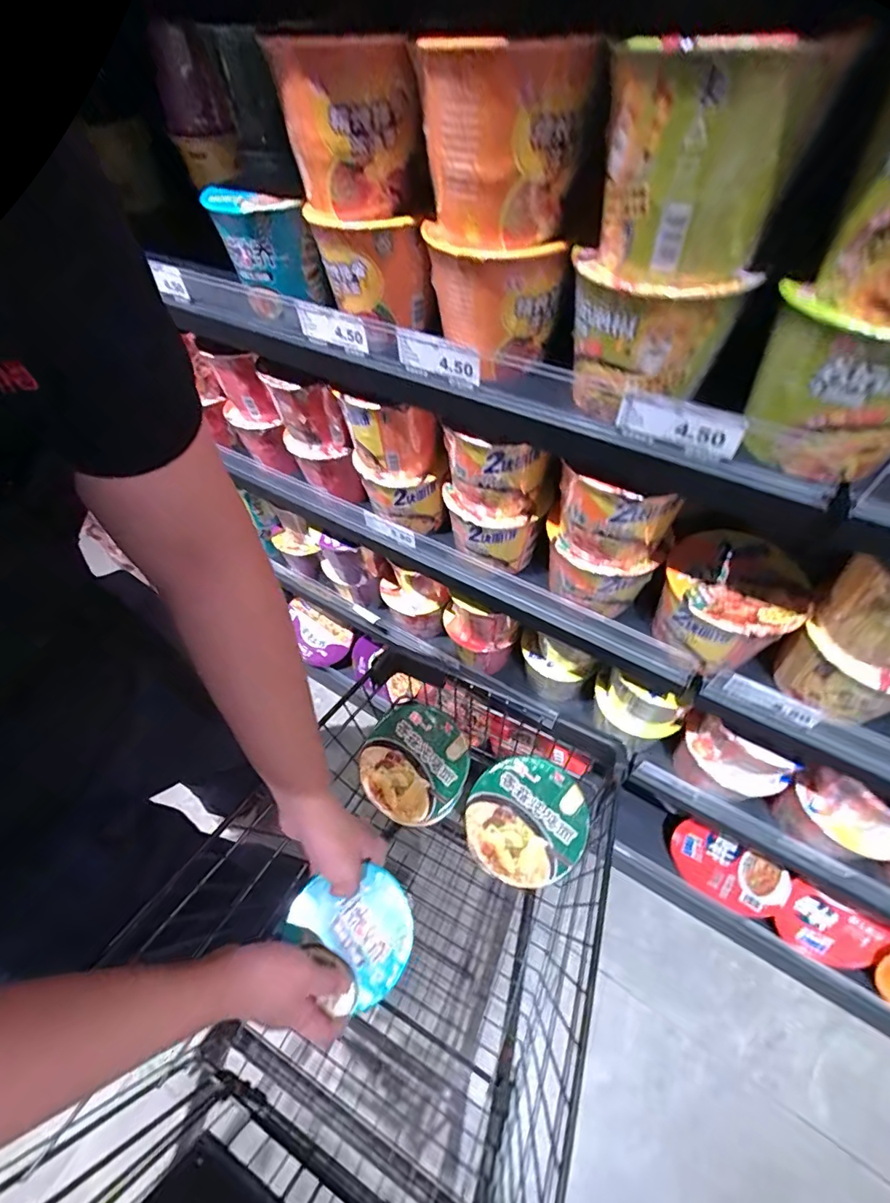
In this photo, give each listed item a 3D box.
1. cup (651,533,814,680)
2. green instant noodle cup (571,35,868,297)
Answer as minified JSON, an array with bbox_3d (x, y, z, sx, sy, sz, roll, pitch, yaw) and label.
[{"bbox_3d":[0.304,0.004,0.529,0.127,0.092,0.120,-2,55,3],"label":"cup"},{"bbox_3d":[0.148,-0.256,0.285,0.111,0.109,0.087,19,58,17],"label":"green instant noodle cup"}]

